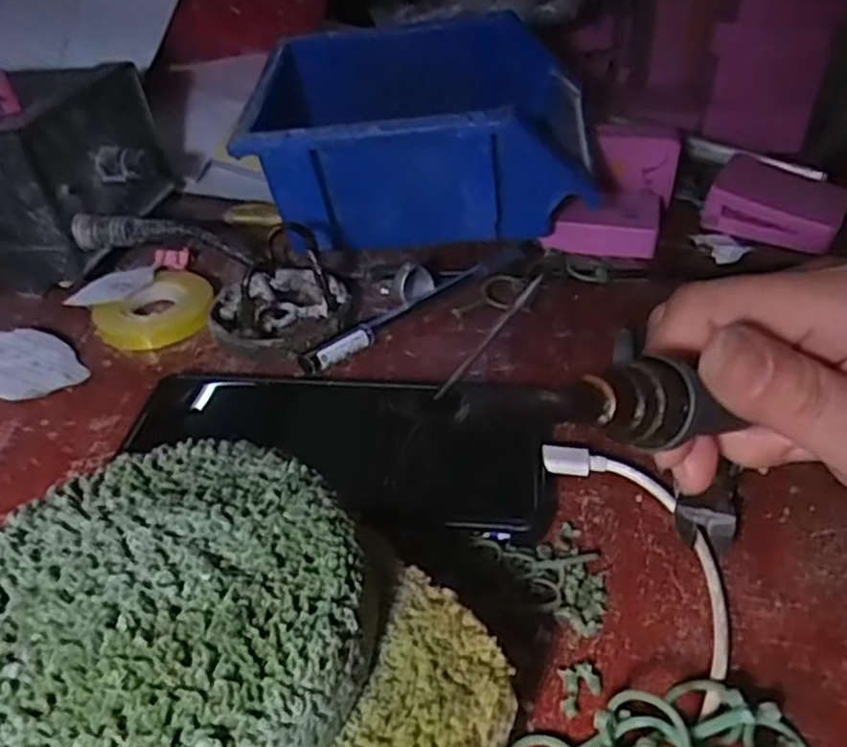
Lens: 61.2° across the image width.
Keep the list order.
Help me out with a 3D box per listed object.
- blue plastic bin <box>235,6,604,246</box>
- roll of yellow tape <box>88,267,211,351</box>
[{"bbox_3d":[0.002,-0.125,0.396,0.170,0.095,0.119,5,40,8],"label":"blue plastic bin"},{"bbox_3d":[-0.135,-0.032,0.364,0.056,0.009,0.056,-1,39,1],"label":"roll of yellow tape"}]

